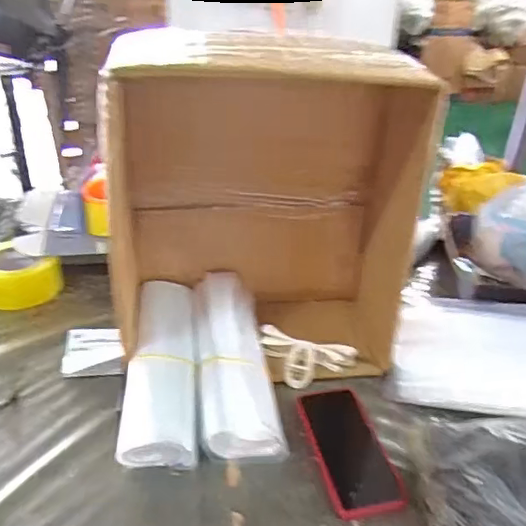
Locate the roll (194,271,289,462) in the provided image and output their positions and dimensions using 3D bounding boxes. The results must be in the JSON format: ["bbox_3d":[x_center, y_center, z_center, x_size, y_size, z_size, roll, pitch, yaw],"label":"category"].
[{"bbox_3d":[-0.043,0.127,0.701,0.095,0.088,0.259,-3,30,-12],"label":"roll"}]

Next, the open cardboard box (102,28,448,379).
[{"bbox_3d":[-0.004,-0.052,0.701,0.346,0.412,0.184,-2,33,-11],"label":"open cardboard box"}]

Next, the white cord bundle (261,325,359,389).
[{"bbox_3d":[0.057,0.129,0.745,0.131,0.041,0.065,10,30,11],"label":"white cord bundle"}]

